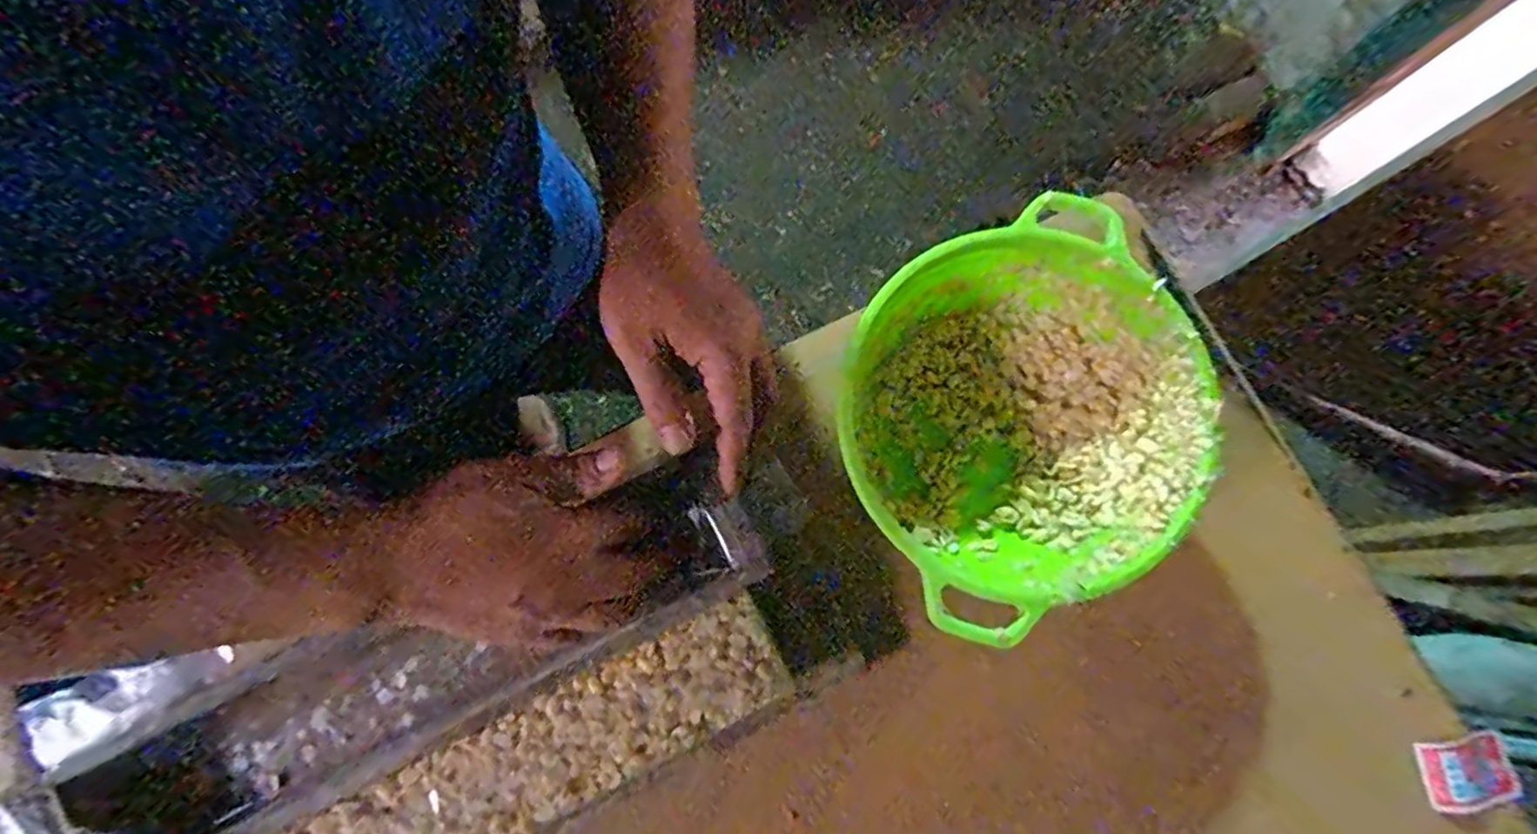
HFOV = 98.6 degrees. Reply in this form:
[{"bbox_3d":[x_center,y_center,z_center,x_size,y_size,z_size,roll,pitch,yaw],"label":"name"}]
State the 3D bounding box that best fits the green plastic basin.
[{"bbox_3d":[0.145,0.006,0.410,0.201,0.097,0.194,0,80,0],"label":"green plastic basin"}]

